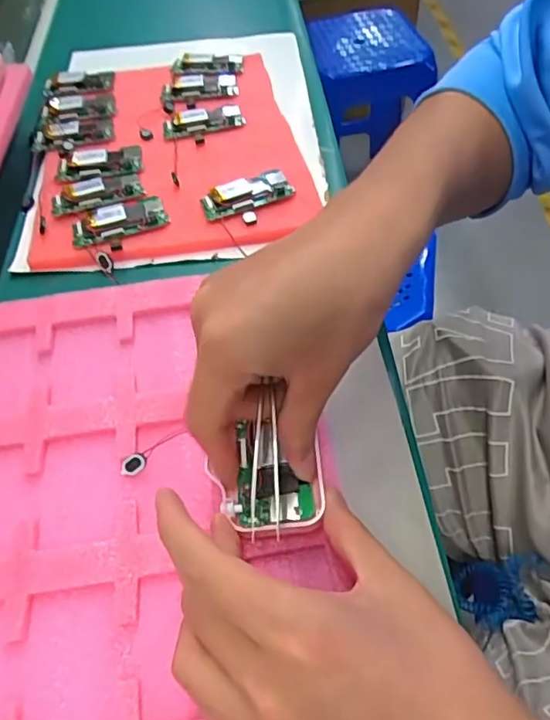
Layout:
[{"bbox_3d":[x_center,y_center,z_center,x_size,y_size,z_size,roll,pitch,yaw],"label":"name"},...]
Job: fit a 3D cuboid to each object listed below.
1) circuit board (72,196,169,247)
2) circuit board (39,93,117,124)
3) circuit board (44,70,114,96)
[{"bbox_3d":[-0.120,-0.107,0.431,0.071,0.007,0.035,-21,56,-13],"label":"circuit board"},{"bbox_3d":[-0.187,-0.241,0.531,0.068,0.004,0.041,-9,55,-4],"label":"circuit board"},{"bbox_3d":[-0.196,-0.276,0.556,0.068,0.006,0.041,-9,55,-4],"label":"circuit board"}]

